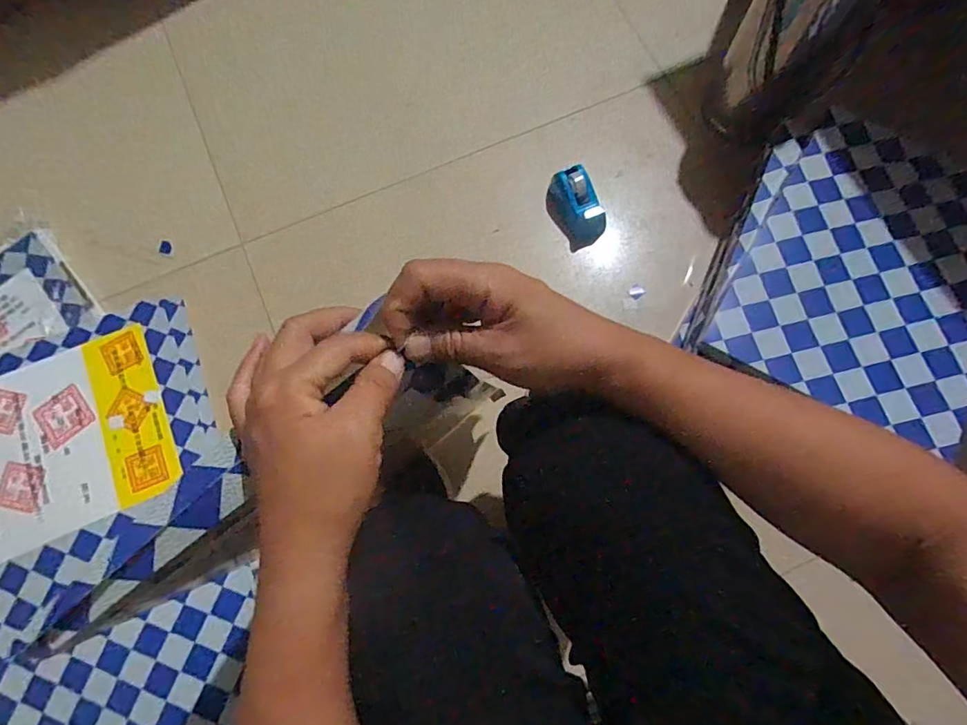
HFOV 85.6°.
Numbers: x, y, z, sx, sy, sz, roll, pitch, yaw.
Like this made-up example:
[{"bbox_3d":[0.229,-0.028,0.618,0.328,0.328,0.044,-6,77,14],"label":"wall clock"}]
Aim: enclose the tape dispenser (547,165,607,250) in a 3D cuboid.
[{"bbox_3d":[0.148,-0.249,0.845,0.073,0.063,0.120,-16,76,-3],"label":"tape dispenser"}]

